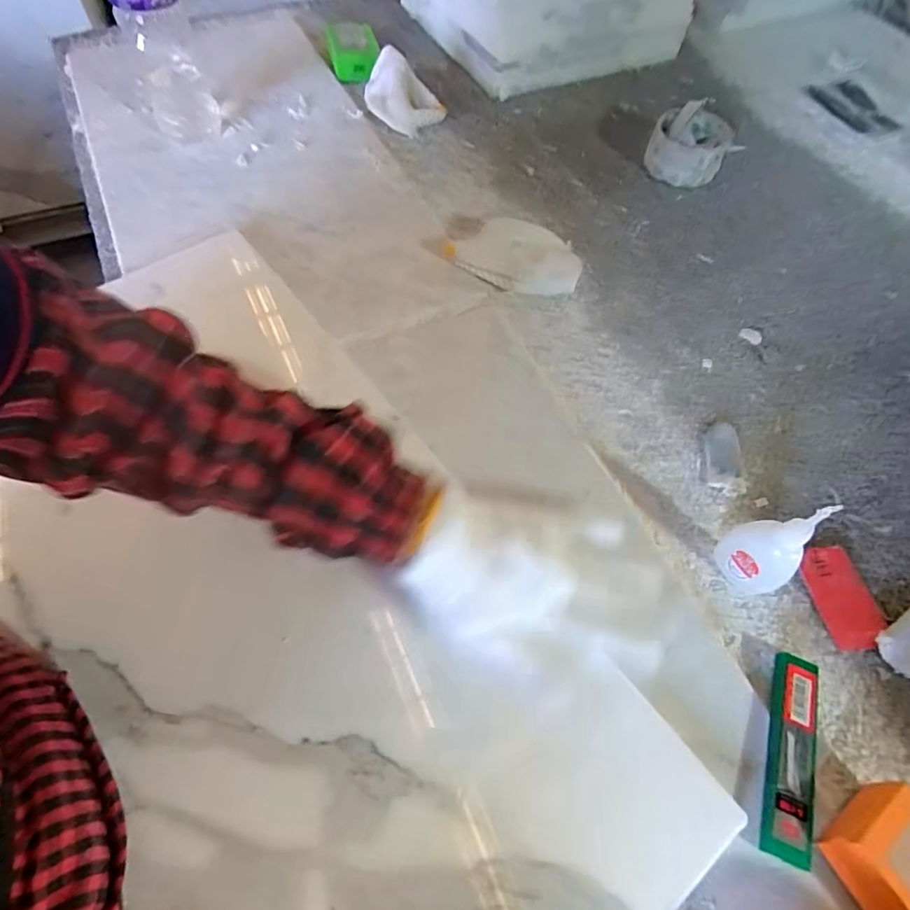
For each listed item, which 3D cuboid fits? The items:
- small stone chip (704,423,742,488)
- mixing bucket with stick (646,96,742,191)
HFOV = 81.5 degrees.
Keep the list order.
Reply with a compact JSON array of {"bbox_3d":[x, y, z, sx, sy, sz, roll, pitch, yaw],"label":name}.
[{"bbox_3d":[0.219,-0.001,0.430,0.030,0.006,0.063,13,61,4],"label":"small stone chip"},{"bbox_3d":[0.258,-0.336,0.577,0.088,0.059,0.076,16,61,6],"label":"mixing bucket with stick"}]

